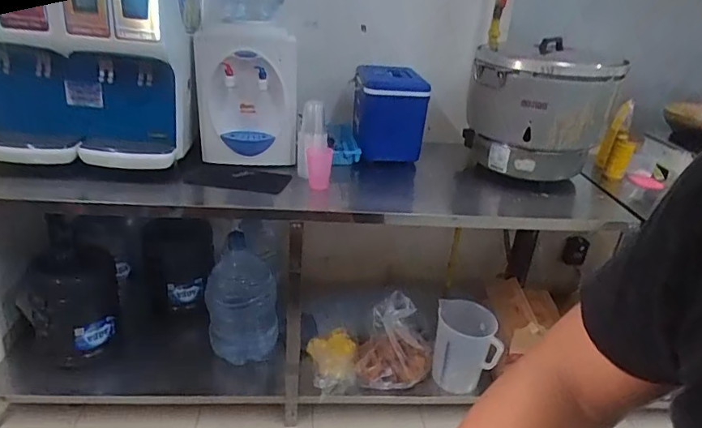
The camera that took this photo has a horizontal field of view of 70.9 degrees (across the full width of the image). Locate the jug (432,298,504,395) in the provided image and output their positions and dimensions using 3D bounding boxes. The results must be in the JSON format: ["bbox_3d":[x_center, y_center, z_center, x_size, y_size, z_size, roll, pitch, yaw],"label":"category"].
[{"bbox_3d":[0.398,0.459,1.714,0.216,0.263,0.152,9,26,7],"label":"jug"}]

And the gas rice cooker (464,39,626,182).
[{"bbox_3d":[0.592,-0.323,1.584,0.417,0.370,0.381,12,27,13],"label":"gas rice cooker"}]

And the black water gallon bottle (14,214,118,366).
[{"bbox_3d":[-0.922,0.209,1.625,0.254,0.445,0.274,-9,29,-27],"label":"black water gallon bottle"}]

